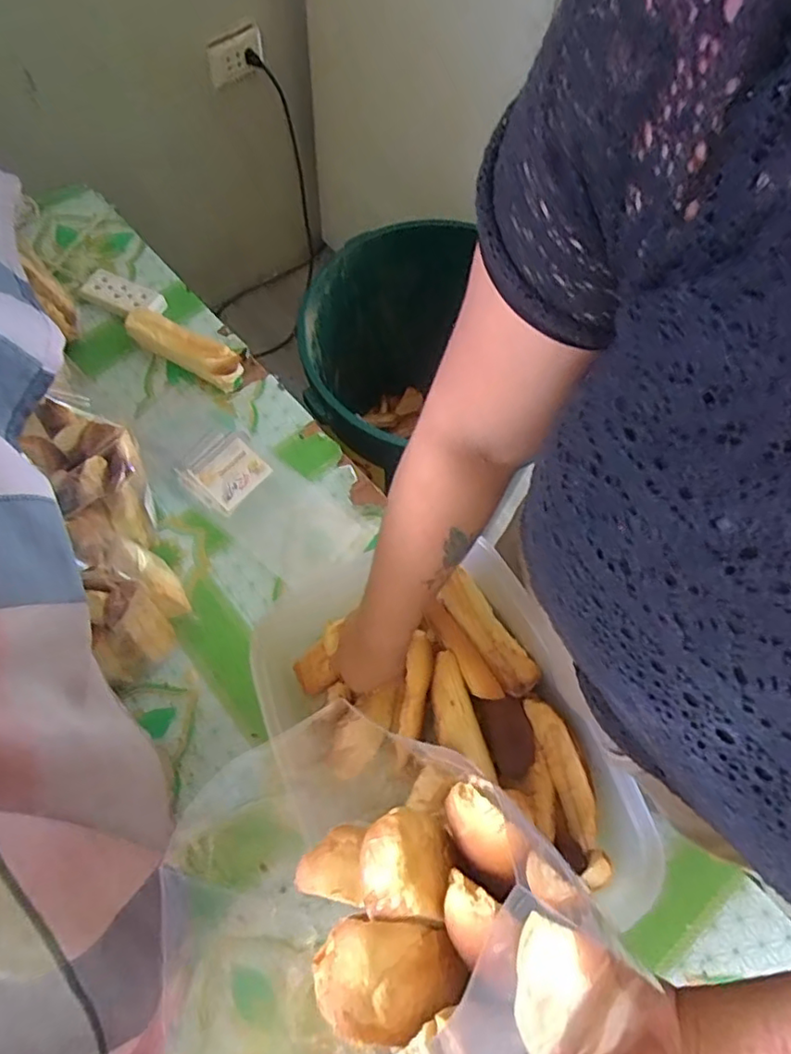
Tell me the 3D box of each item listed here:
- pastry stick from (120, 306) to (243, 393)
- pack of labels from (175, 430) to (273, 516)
[{"bbox_3d":[-0.256,-0.222,0.737,0.153,0.048,0.050,27,64,-4],"label":"pastry stick"},{"bbox_3d":[-0.198,-0.066,0.704,0.084,0.017,0.086,40,70,14],"label":"pack of labels"}]

